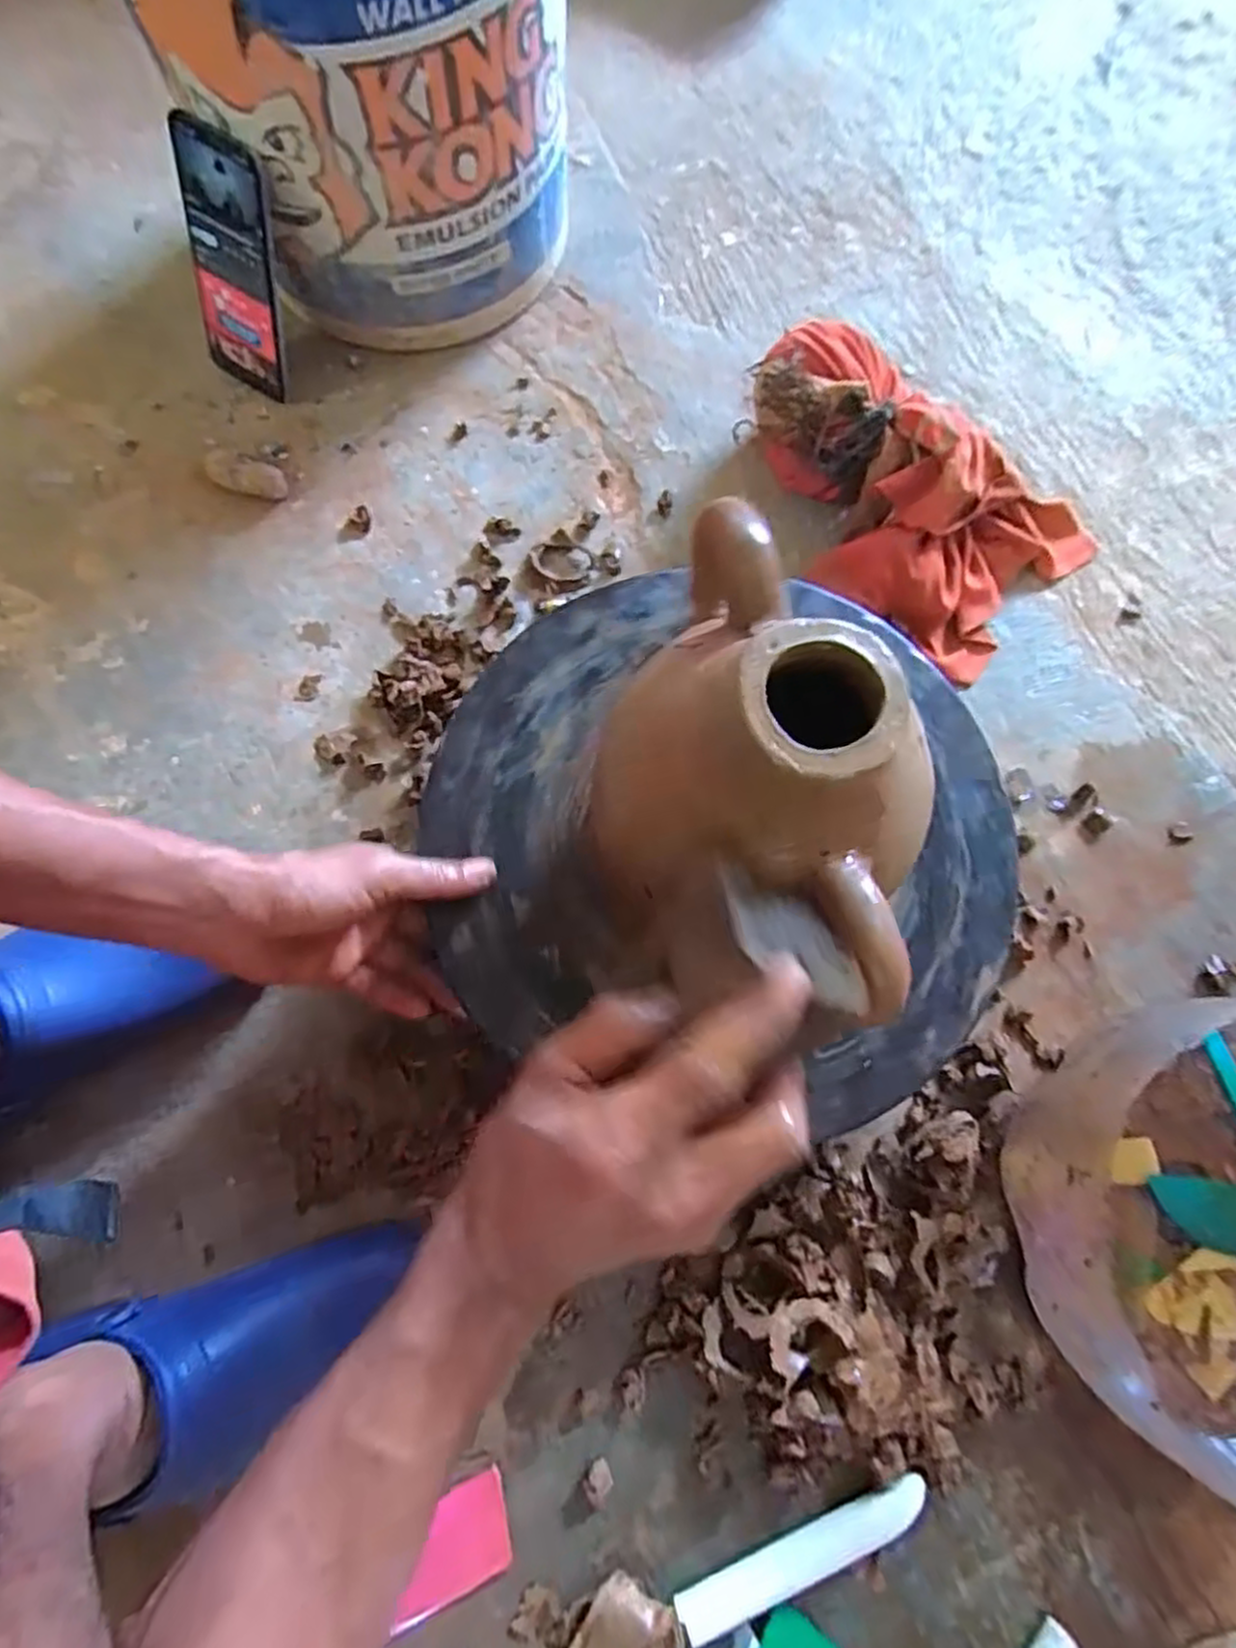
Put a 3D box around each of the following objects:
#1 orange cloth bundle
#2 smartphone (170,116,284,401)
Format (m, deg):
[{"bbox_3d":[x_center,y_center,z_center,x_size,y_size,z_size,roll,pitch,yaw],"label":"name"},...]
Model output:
[{"bbox_3d":[0.212,-0.251,0.556,0.272,0.085,0.186,41,79,8],"label":"orange cloth bundle"},{"bbox_3d":[-0.281,-0.405,0.547,0.081,0.160,0.015,27,52,5],"label":"smartphone"}]

